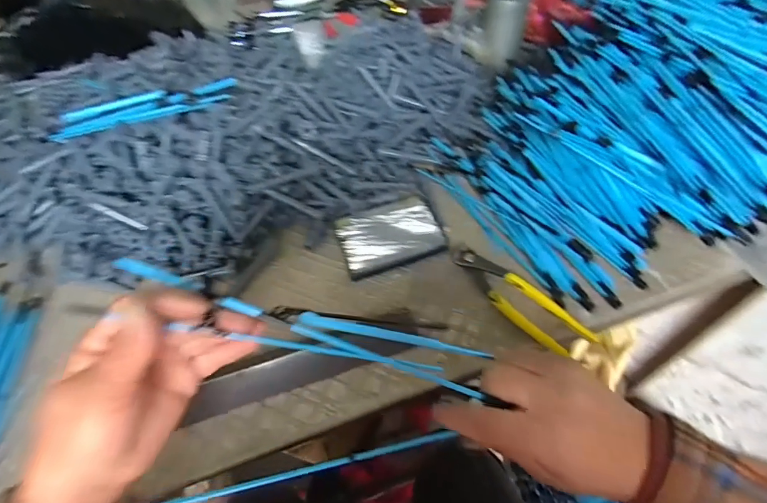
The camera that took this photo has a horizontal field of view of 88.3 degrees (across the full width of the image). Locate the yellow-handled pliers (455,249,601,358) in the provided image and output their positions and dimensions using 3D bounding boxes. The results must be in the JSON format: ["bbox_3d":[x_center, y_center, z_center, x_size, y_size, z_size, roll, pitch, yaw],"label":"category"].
[{"bbox_3d":[0.142,0.049,0.424,0.047,0.016,0.161,-34,58,-20],"label":"yellow-handled pliers"}]

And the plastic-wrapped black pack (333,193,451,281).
[{"bbox_3d":[0.007,-0.023,0.498,0.123,0.014,0.096,-17,54,-8],"label":"plastic-wrapped black pack"}]

